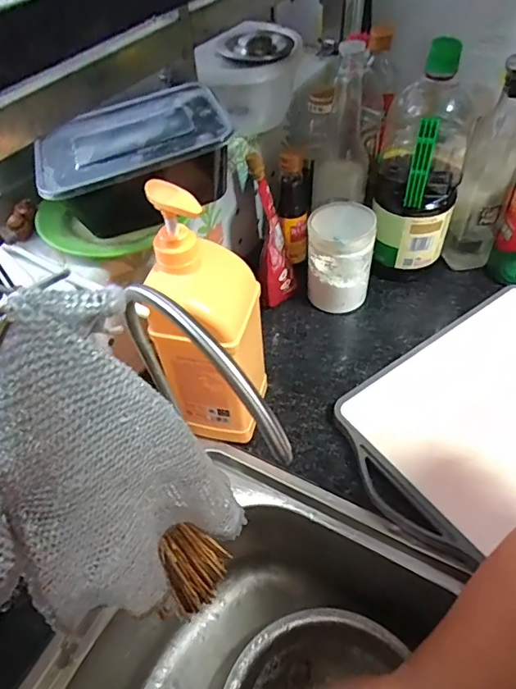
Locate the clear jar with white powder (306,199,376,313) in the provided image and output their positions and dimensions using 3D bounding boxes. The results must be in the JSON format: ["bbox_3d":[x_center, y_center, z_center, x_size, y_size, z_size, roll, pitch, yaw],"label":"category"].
[{"bbox_3d":[0.107,-0.112,0.639,0.082,0.127,0.077,-2,49,2],"label":"clear jar with white powder"}]

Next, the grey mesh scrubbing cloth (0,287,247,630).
[{"bbox_3d":[-0.054,0.052,0.178,0.028,0.159,0.088,34,58,31],"label":"grey mesh scrubbing cloth"}]

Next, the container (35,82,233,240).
[{"bbox_3d":[-0.112,-0.167,0.442,0.161,0.077,0.123,-15,48,-8],"label":"container"}]

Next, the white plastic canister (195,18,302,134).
[{"bbox_3d":[-0.007,-0.309,0.564,0.110,0.105,0.115,0,47,6],"label":"white plastic canister"}]

